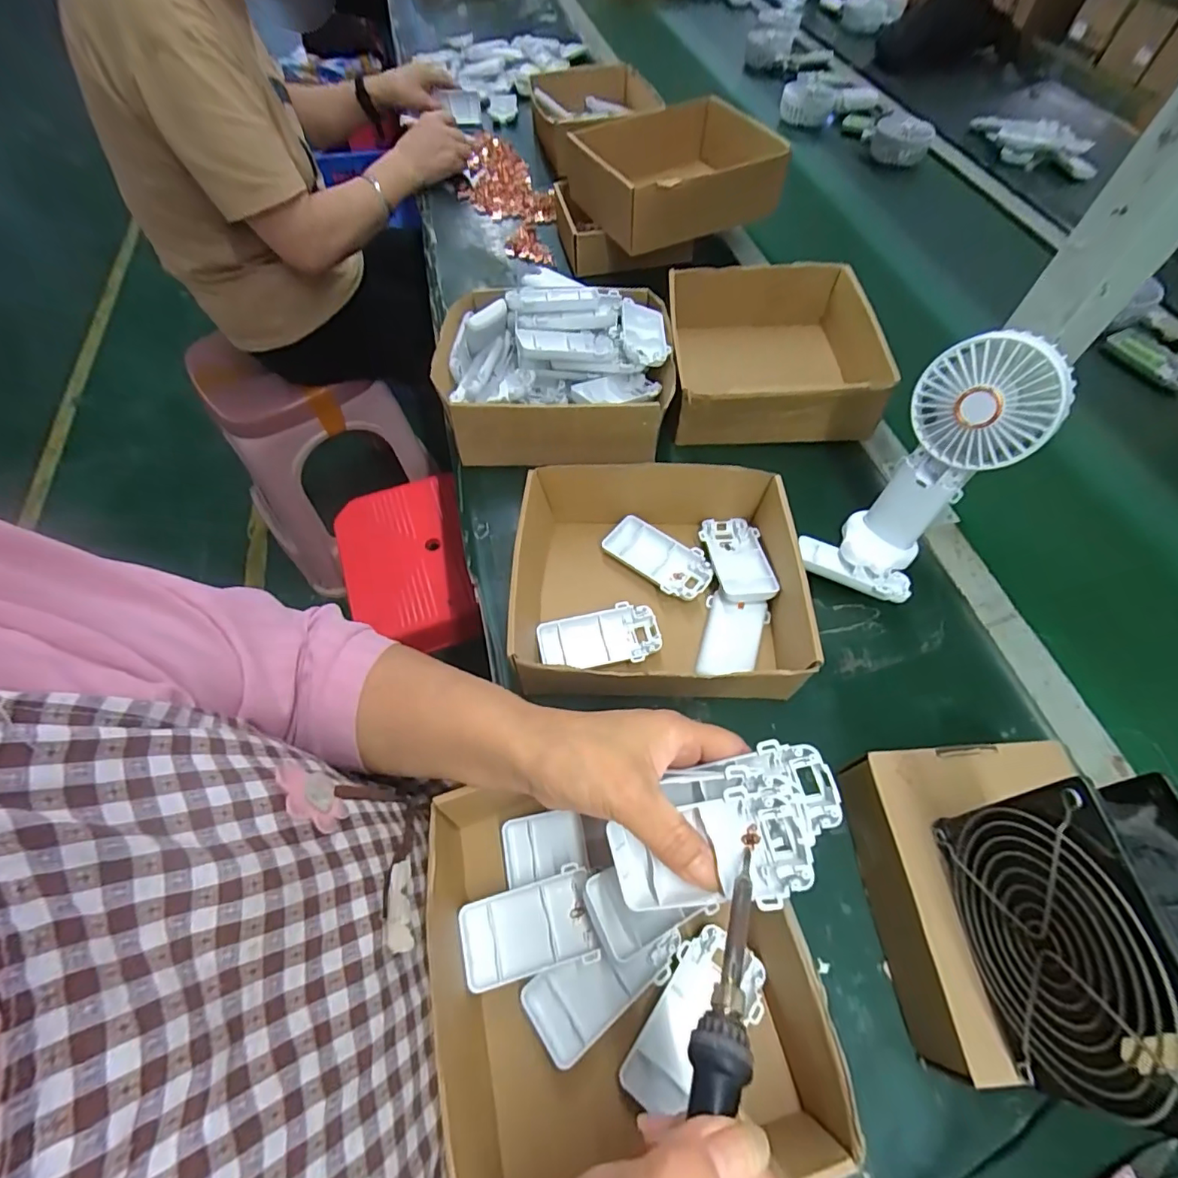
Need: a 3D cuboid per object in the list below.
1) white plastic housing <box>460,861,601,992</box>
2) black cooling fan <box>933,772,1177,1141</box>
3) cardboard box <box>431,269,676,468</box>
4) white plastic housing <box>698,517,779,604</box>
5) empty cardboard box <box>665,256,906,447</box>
[{"bbox_3d":[-0.038,0.204,0.325,0.078,0.013,0.049,-11,60,-7],"label":"white plastic housing"},{"bbox_3d":[0.227,0.158,0.244,0.042,0.115,0.117,-2,60,-1],"label":"black cooling fan"},{"bbox_3d":[-0.035,-0.228,0.552,0.236,0.078,0.211,-2,60,-1],"label":"cardboard box"},{"bbox_3d":[0.127,-0.025,0.466,0.048,0.020,0.094,-2,44,-1],"label":"white plastic housing"},{"bbox_3d":[0.186,-0.251,0.577,0.193,0.075,0.206,0,60,0],"label":"empty cardboard box"}]

